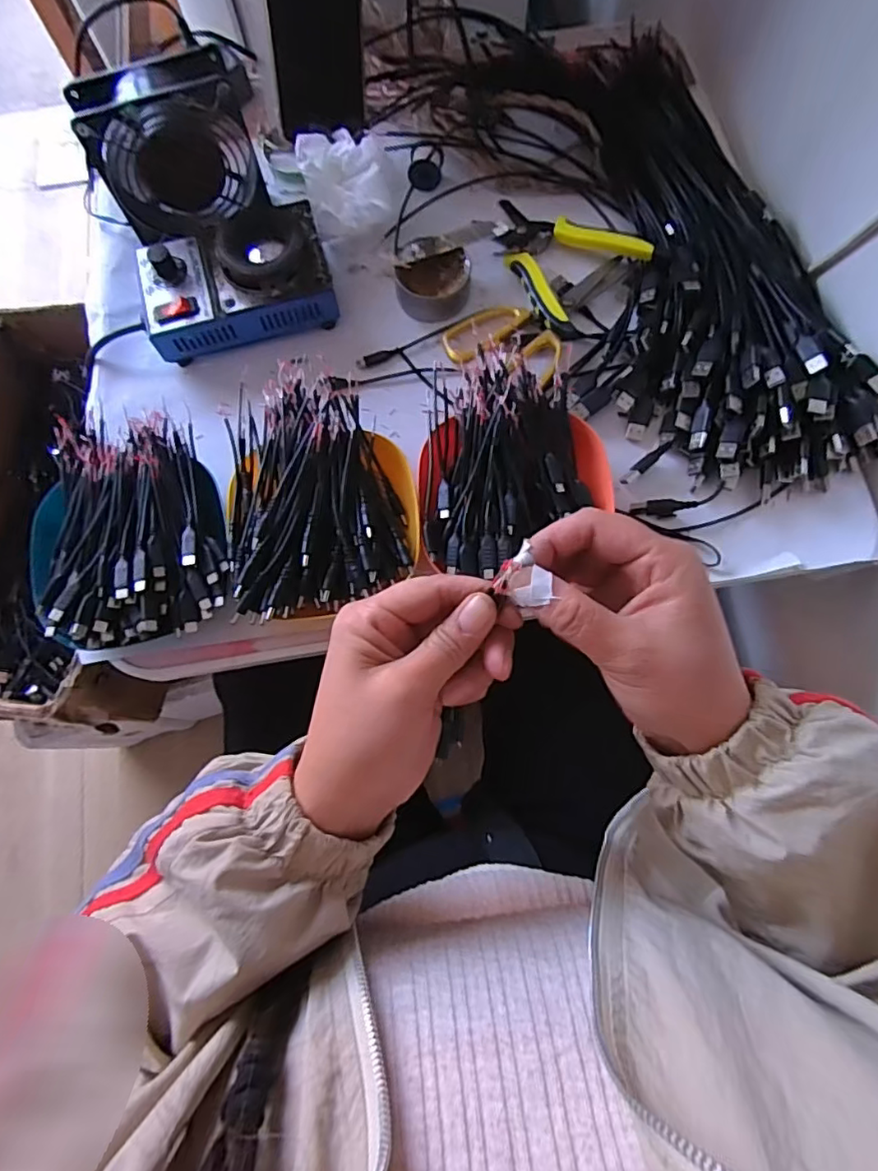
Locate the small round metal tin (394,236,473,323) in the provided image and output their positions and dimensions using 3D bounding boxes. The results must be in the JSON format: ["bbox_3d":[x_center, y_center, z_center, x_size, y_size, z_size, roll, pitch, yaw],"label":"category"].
[{"bbox_3d":[-0.005,-0.258,0.490,0.061,0.029,0.055,7,76,3],"label":"small round metal tin"}]

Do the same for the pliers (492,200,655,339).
[{"bbox_3d":[0.091,-0.281,0.496,0.135,0.020,0.118,38,80,10],"label":"pliers"}]

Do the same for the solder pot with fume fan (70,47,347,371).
[{"bbox_3d":[-0.181,-0.300,0.467,0.146,0.109,0.187,-16,76,-3],"label":"solder pot with fume fan"}]

